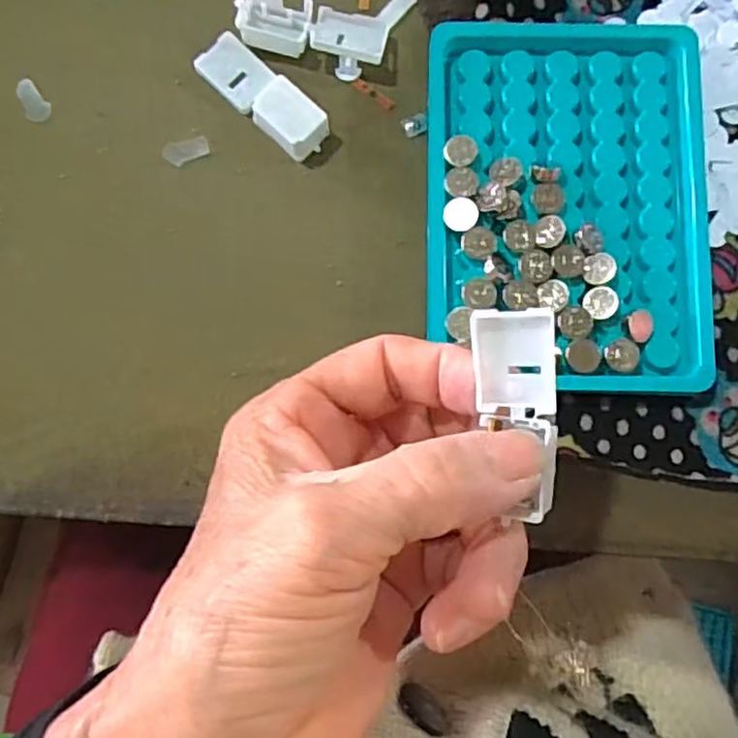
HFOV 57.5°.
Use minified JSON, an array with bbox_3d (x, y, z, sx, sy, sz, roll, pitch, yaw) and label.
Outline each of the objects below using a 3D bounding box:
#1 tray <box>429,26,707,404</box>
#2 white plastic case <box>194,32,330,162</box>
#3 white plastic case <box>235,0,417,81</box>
[{"bbox_3d":[0.069,-0.059,0.238,0.096,0.018,0.131,1,82,-2],"label":"tray"},{"bbox_3d":[-0.040,-0.102,0.249,0.056,0.013,0.020,44,83,4],"label":"white plastic case"},{"bbox_3d":[-0.015,-0.128,0.252,0.066,0.013,0.032,-7,83,-3],"label":"white plastic case"}]

